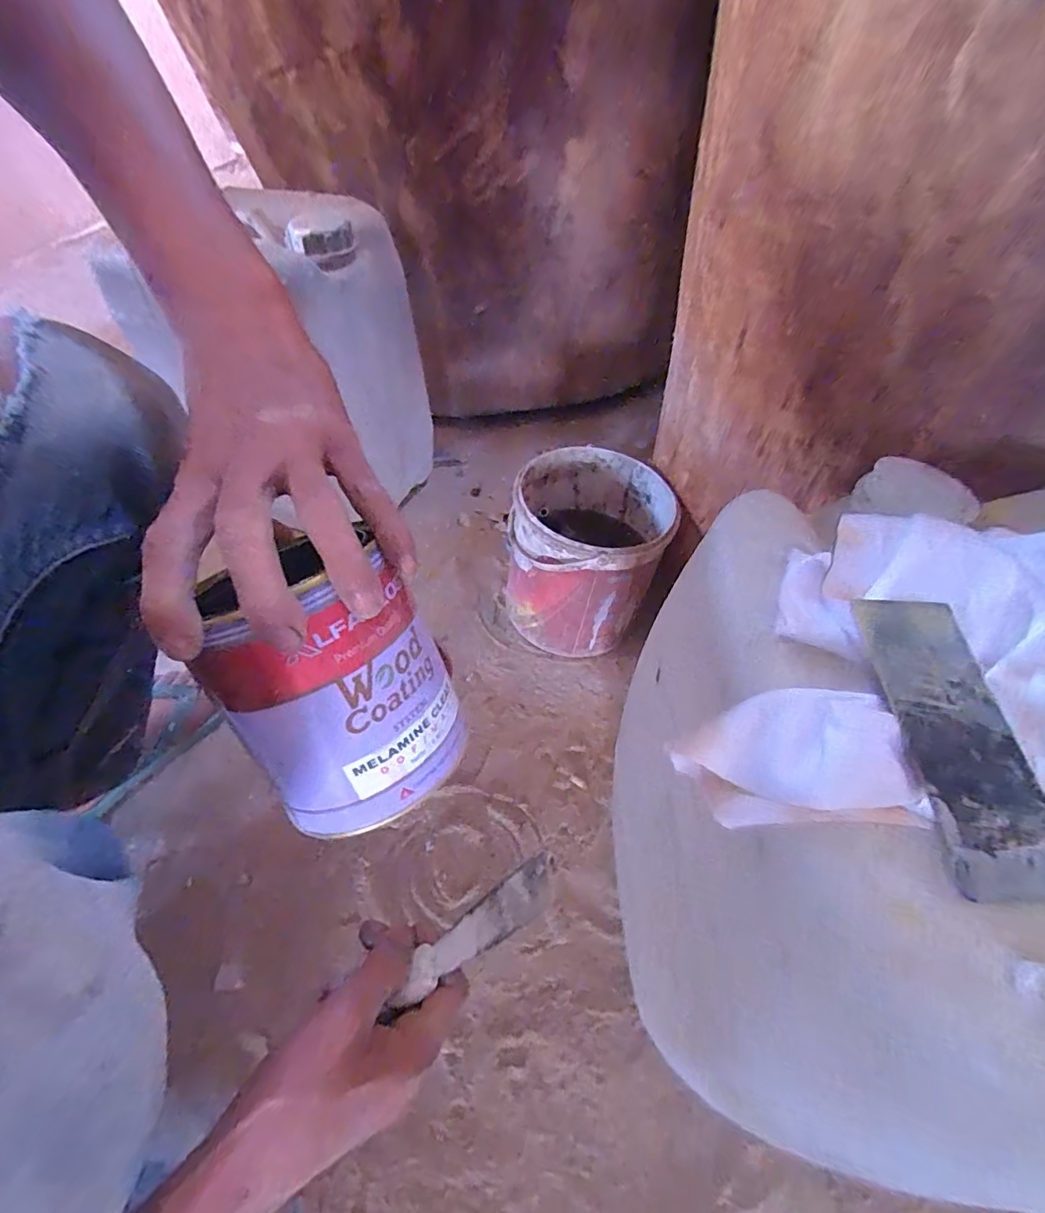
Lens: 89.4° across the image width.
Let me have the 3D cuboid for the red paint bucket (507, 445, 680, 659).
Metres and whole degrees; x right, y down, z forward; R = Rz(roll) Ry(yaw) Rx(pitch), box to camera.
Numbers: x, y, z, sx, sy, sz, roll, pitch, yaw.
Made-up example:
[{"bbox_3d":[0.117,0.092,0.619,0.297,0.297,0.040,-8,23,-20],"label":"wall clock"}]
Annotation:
[{"bbox_3d":[0.078,-0.060,0.662,0.170,0.207,0.183,1,48,-1],"label":"red paint bucket"}]

